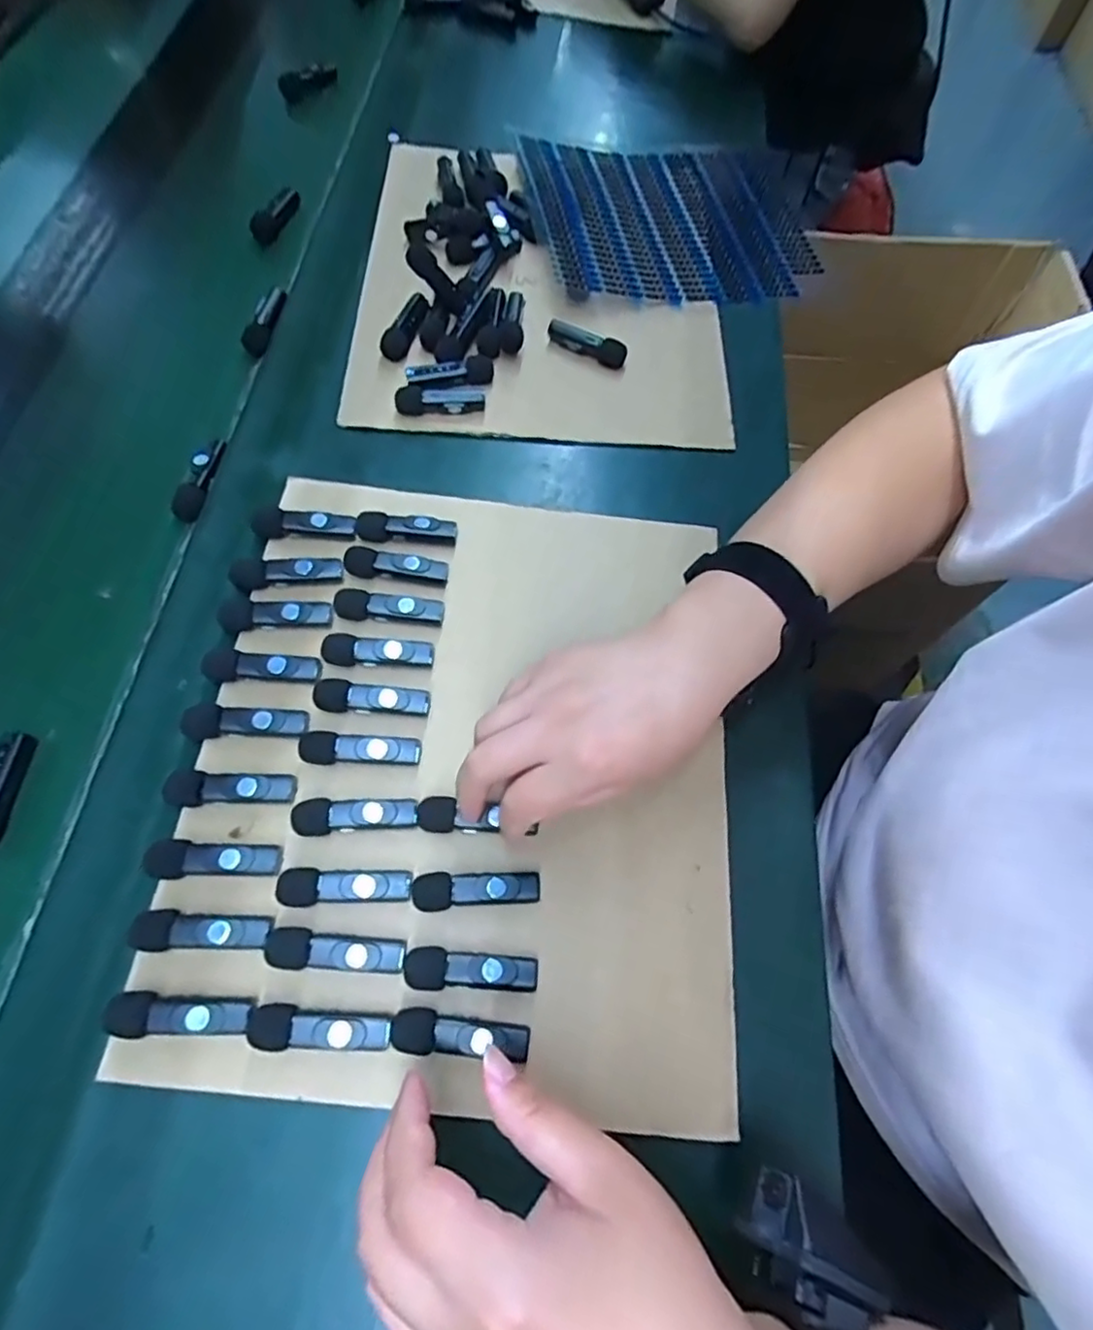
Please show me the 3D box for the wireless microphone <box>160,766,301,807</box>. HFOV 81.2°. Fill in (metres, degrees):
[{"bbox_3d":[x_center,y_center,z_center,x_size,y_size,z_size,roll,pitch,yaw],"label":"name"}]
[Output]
[{"bbox_3d":[-0.169,0.066,0.341,0.066,0.013,0.019,3,66,1],"label":"wireless microphone"}]

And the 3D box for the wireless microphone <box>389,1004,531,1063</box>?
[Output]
[{"bbox_3d":[-0.041,0.175,0.301,0.064,0.011,0.018,5,67,1],"label":"wireless microphone"}]

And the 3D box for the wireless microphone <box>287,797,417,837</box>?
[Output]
[{"bbox_3d":[-0.102,0.080,0.339,0.064,0.009,0.019,-1,66,-1],"label":"wireless microphone"}]

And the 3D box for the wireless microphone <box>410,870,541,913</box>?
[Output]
[{"bbox_3d":[-0.036,0.117,0.330,0.065,0.011,0.019,-1,66,-1],"label":"wireless microphone"}]

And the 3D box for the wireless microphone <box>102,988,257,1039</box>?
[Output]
[{"bbox_3d":[-0.171,0.164,0.298,0.062,0.012,0.018,5,66,1],"label":"wireless microphone"}]

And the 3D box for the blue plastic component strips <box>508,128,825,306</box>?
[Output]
[{"bbox_3d":[0.112,-0.413,0.580,0.255,0.026,0.215,-6,67,-6],"label":"blue plastic component strips"}]

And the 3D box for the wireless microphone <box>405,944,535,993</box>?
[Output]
[{"bbox_3d":[-0.037,0.151,0.315,0.065,0.013,0.019,4,66,1],"label":"wireless microphone"}]

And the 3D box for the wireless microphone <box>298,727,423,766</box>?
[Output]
[{"bbox_3d":[-0.104,0.047,0.355,0.066,0.012,0.018,4,66,1],"label":"wireless microphone"}]

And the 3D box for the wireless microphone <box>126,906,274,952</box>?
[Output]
[{"bbox_3d":[-0.169,0.130,0.312,0.066,0.012,0.019,1,66,0],"label":"wireless microphone"}]

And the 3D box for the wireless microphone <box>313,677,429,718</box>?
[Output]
[{"bbox_3d":[-0.101,0.019,0.369,0.065,0.013,0.020,4,66,1],"label":"wireless microphone"}]

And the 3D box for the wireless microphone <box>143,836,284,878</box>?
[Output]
[{"bbox_3d":[-0.170,0.100,0.326,0.065,0.011,0.019,3,66,1],"label":"wireless microphone"}]

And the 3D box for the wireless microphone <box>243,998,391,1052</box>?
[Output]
[{"bbox_3d":[-0.106,0.171,0.300,0.065,0.010,0.018,4,66,1],"label":"wireless microphone"}]

